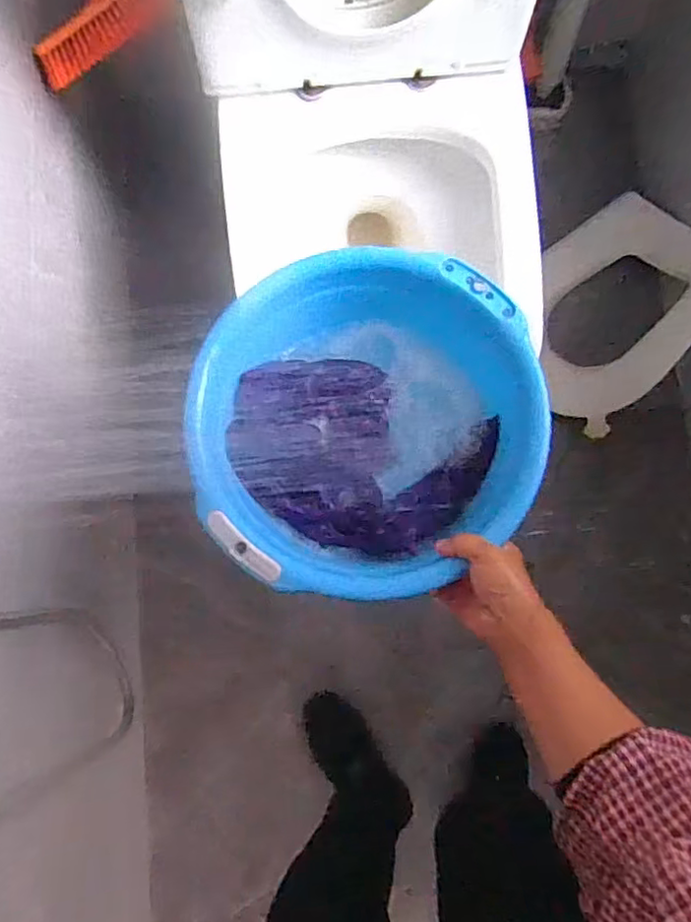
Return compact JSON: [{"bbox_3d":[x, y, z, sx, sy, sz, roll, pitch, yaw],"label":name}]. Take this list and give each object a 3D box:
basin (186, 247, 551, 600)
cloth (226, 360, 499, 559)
[{"bbox_3d":[0.018,-0.035,0.595,0.310,0.107,0.307,0,83,0],"label":"basin"},{"bbox_3d":[0.008,-0.006,0.650,0.259,0.033,0.187,31,84,4],"label":"cloth"}]

